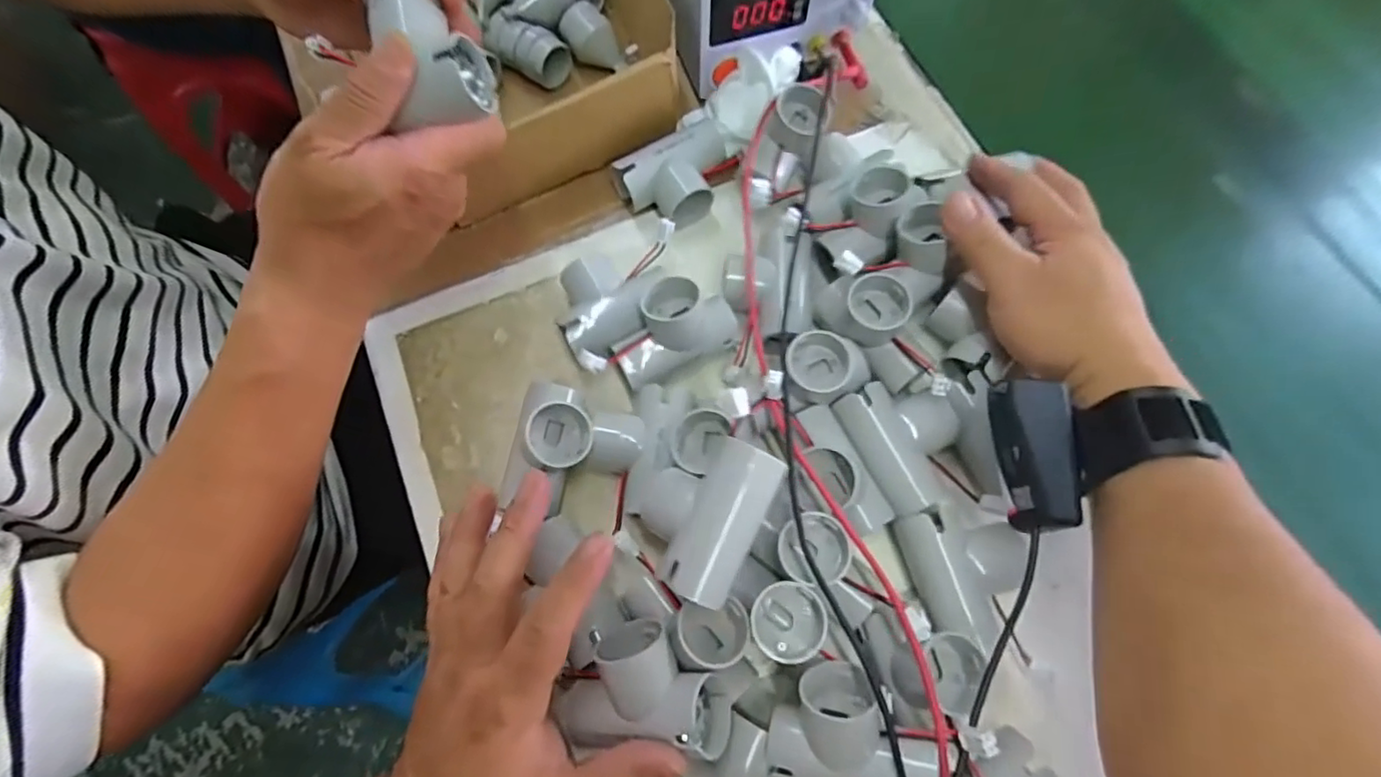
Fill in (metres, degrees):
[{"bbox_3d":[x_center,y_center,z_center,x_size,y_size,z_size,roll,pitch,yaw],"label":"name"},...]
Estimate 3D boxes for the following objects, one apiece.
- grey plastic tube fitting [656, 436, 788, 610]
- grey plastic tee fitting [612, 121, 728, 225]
[{"bbox_3d":[0.015,0.067,0.299,0.034,0.042,0.074,26,72,9],"label":"grey plastic tube fitting"},{"bbox_3d":[-0.008,-0.141,0.413,0.075,0.034,0.046,-31,73,-10],"label":"grey plastic tee fitting"}]

